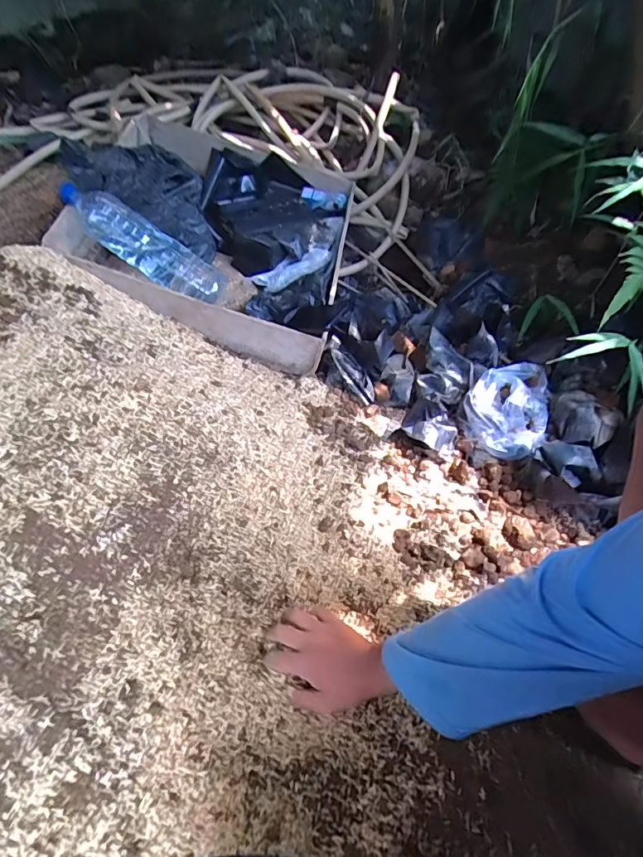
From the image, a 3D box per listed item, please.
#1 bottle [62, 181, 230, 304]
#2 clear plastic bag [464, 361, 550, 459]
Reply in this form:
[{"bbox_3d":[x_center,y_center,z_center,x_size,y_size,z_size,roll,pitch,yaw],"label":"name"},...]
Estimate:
[{"bbox_3d":[-0.334,-0.340,0.873,0.302,0.069,0.067,31,45,-14],"label":"bottle"},{"bbox_3d":[0.356,-0.050,0.878,0.145,0.092,0.218,23,50,21],"label":"clear plastic bag"}]

